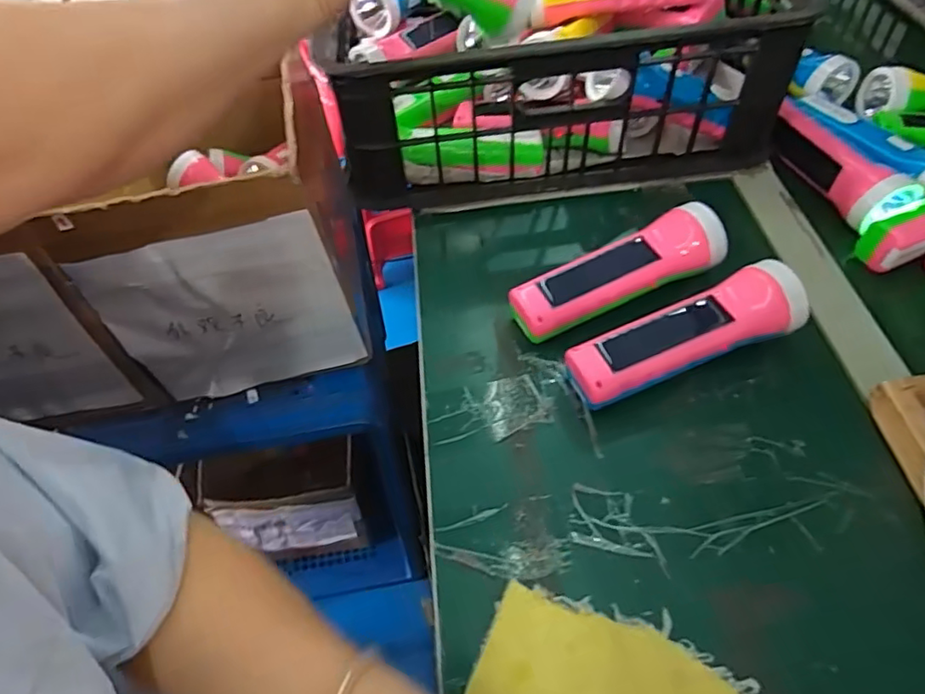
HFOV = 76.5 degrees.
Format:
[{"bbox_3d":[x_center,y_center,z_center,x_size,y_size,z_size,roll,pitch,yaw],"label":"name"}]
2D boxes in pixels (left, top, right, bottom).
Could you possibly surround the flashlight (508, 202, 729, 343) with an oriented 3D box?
[{"bbox_3d":[0.120,-0.054,0.454,0.171,0.052,0.049,-21,55,-14],"label":"flashlight"}]

